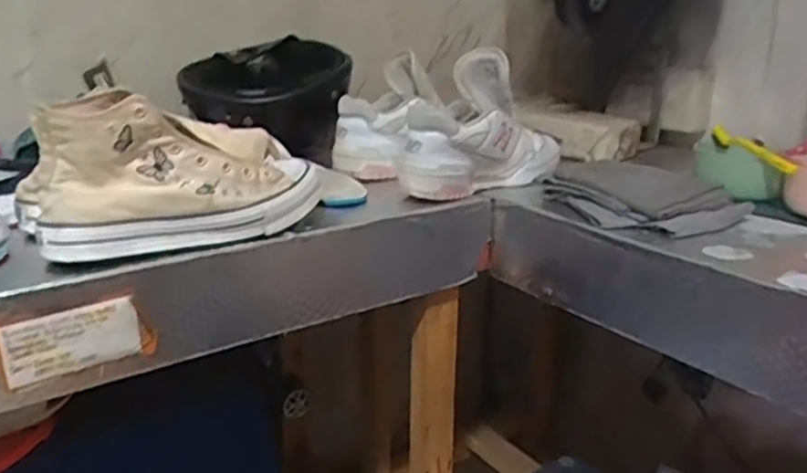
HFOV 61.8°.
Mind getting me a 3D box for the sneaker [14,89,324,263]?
[{"bbox_3d":[-0.210,-0.065,0.649,0.280,0.129,0.089,-9,20,-25],"label":"sneaker"}]

